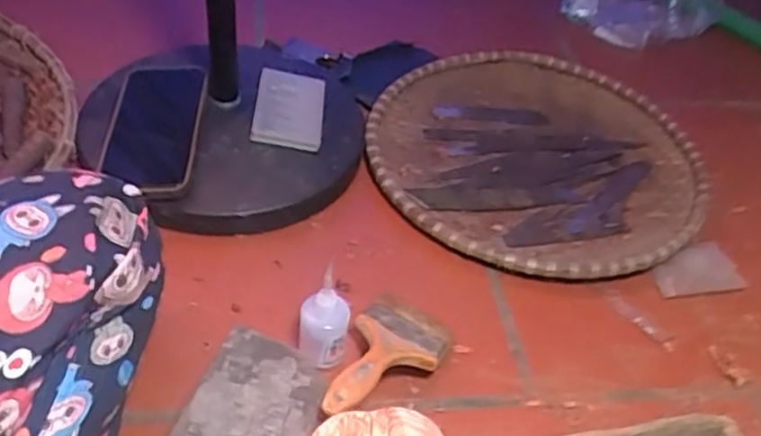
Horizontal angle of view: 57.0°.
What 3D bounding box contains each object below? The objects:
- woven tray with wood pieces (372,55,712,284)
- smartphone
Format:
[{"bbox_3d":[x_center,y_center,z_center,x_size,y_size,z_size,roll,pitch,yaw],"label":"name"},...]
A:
[{"bbox_3d":[0.159,-0.064,0.726,0.328,0.034,0.331,-24,53,-30],"label":"woven tray with wood pieces"},{"bbox_3d":[-0.204,-0.084,0.634,0.086,0.016,0.139,0,63,11],"label":"smartphone"}]

